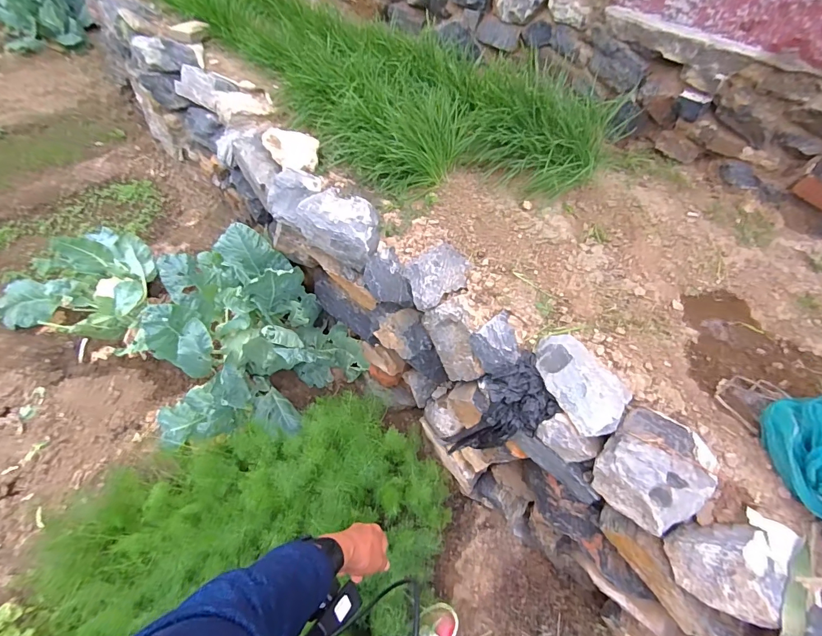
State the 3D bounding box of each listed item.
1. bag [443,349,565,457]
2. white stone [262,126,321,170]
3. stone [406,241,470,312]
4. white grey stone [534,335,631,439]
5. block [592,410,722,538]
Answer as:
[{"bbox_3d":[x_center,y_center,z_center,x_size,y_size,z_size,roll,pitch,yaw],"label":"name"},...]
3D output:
[{"bbox_3d":[0.200,0.214,0.946,0.080,0.275,0.152,-5,62,-59],"label":"bag"},{"bbox_3d":[-0.392,-0.546,1.309,0.210,0.065,0.112,18,56,11],"label":"white stone"},{"bbox_3d":[0.074,-0.116,1.059,0.170,0.069,0.151,-17,56,-13],"label":"stone"},{"bbox_3d":[0.354,0.120,0.849,0.143,0.079,0.234,-25,58,-18],"label":"white grey stone"},{"bbox_3d":[0.480,0.293,0.800,0.187,0.147,0.182,38,62,23],"label":"block"}]

